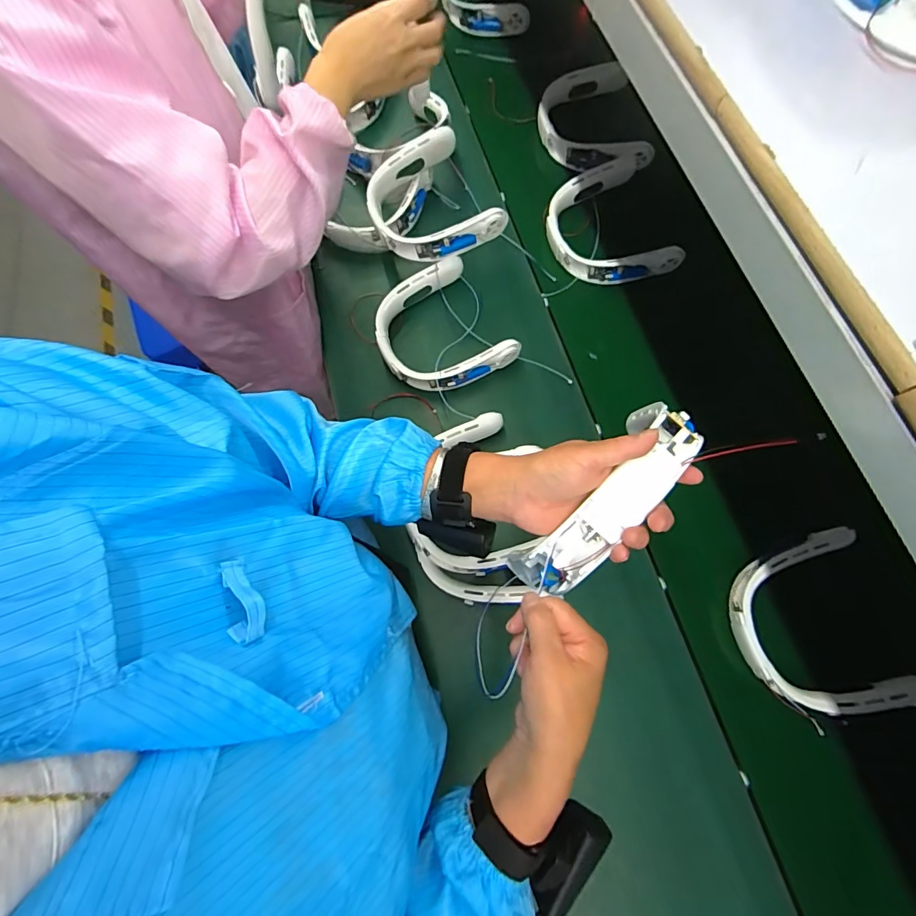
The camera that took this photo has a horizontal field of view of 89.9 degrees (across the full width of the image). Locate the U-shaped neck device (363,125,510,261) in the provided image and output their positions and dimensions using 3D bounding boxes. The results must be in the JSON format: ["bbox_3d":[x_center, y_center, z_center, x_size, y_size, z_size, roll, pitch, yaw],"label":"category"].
[{"bbox_3d":[-0.053,-0.463,0.833,0.208,0.064,0.230,-27,76,-5],"label":"U-shaped neck device"}]

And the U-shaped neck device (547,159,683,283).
[{"bbox_3d":[0.274,-0.433,0.861,0.195,0.070,0.246,-16,76,-2],"label":"U-shaped neck device"}]

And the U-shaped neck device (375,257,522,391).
[{"bbox_3d":[-0.036,-0.222,0.811,0.211,0.050,0.221,-29,77,-6],"label":"U-shaped neck device"}]

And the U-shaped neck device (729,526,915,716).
[{"bbox_3d":[0.495,0.234,0.636,0.188,0.067,0.225,-18,76,-3],"label":"U-shaped neck device"}]

